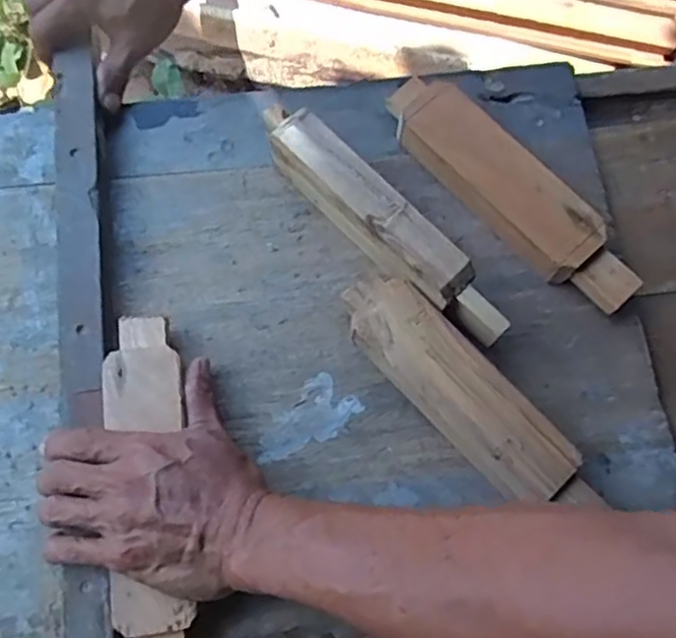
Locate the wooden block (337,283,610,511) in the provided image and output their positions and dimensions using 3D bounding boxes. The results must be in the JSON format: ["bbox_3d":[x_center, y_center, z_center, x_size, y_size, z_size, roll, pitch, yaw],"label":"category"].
[{"bbox_3d":[0.078,0.048,0.444,0.055,0.034,0.187,-43,80,-6],"label":"wooden block"}]

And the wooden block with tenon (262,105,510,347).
[{"bbox_3d":[0.030,-0.064,0.465,0.037,0.054,0.220,-42,80,-12],"label":"wooden block with tenon"}]

